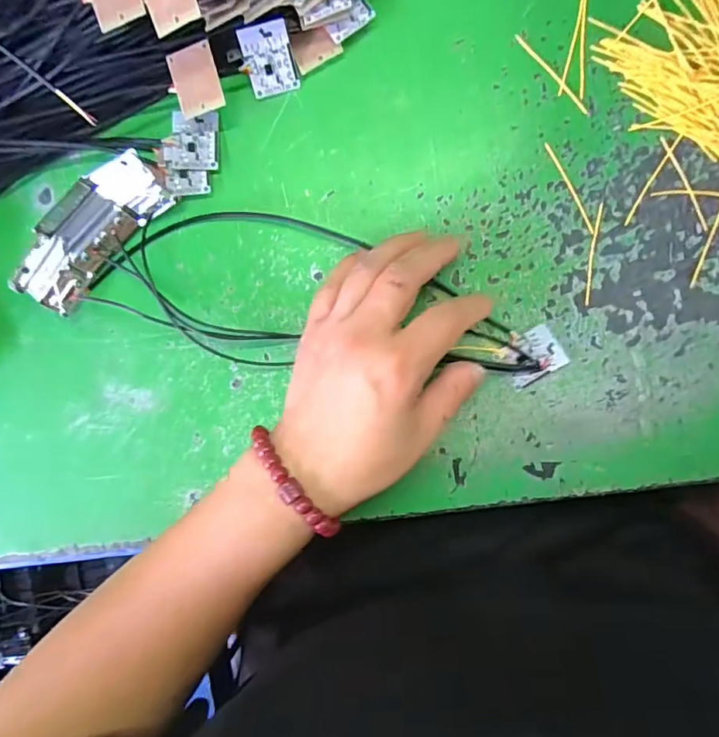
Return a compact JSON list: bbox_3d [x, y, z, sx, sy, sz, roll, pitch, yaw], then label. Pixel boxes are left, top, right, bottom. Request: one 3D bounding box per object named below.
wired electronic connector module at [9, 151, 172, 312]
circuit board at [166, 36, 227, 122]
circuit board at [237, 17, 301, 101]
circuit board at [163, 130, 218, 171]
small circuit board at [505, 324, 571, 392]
[{"bbox_3d":[-0.149,-0.077,0.289,0.094,0.020,0.039,-42,89,8],"label":"wired electronic connector module"},{"bbox_3d":[-0.085,-0.150,0.272,0.024,0.004,0.032,-10,103,15],"label":"circuit board"},{"bbox_3d":[-0.048,-0.163,0.276,0.025,0.004,0.033,-15,123,0],"label":"circuit board"},{"bbox_3d":[-0.094,-0.120,0.288,0.029,0.005,0.021,-4,94,7],"label":"circuit board"},{"bbox_3d":[0.093,-0.007,0.279,0.030,0.005,0.026,-28,91,8],"label":"small circuit board"}]

